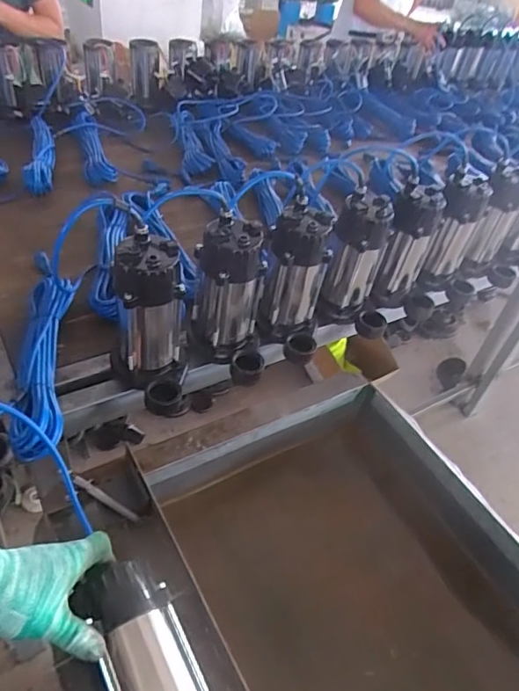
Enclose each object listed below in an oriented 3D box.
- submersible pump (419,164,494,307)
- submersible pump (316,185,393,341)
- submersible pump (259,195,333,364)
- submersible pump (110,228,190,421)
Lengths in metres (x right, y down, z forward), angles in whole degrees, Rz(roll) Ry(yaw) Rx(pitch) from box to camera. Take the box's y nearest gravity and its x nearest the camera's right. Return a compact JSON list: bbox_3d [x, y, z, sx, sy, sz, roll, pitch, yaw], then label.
[{"bbox_3d":[0.398,-0.210,1.025,0.110,0.250,0.105,10,43,-1],"label":"submersible pump"},{"bbox_3d":[0.194,-0.145,0.924,0.132,0.229,0.136,19,44,9],"label":"submersible pump"},{"bbox_3d":[0.061,-0.100,0.839,0.109,0.223,0.126,13,43,3],"label":"submersible pump"},{"bbox_3d":[-0.163,-0.027,0.729,0.114,0.227,0.140,-5,45,-16],"label":"submersible pump"}]

